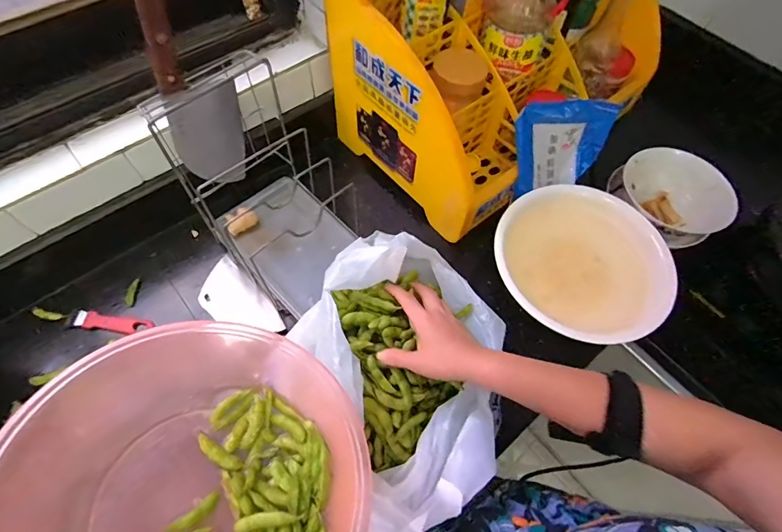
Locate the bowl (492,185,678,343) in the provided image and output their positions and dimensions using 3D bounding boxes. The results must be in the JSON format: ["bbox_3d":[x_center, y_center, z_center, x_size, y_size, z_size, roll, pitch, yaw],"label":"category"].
[{"bbox_3d":[0.282,0.002,0.638,0.251,0.083,0.241,1,62,-2],"label":"bowl"}]

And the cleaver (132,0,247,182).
[{"bbox_3d":[-0.231,-0.213,0.524,0.028,0.267,0.107,34,52,18],"label":"cleaver"}]

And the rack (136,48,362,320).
[{"bbox_3d":[-0.166,-0.103,0.578,0.245,0.227,0.165,39,67,16],"label":"rack"}]

